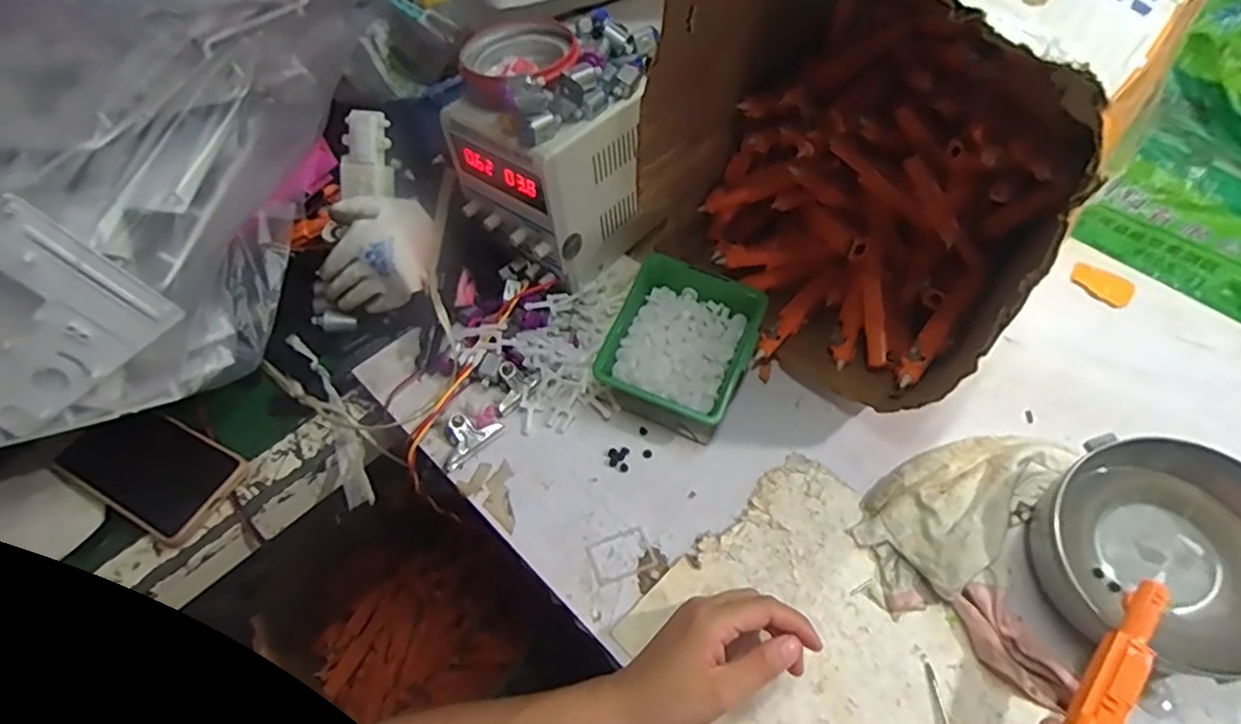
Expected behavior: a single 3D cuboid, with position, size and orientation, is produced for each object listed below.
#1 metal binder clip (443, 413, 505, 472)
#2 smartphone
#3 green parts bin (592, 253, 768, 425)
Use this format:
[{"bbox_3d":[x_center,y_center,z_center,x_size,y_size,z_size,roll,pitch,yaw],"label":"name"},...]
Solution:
[{"bbox_3d":[-0.127,0.059,0.521,0.055,0.019,0.033,-37,62,-22],"label":"metal binder clip"},{"bbox_3d":[-0.391,0.085,0.531,0.163,0.018,0.082,22,59,17],"label":"smartphone"},{"bbox_3d":[0.053,-0.012,0.545,0.113,0.064,0.125,20,58,16],"label":"green parts bin"}]

